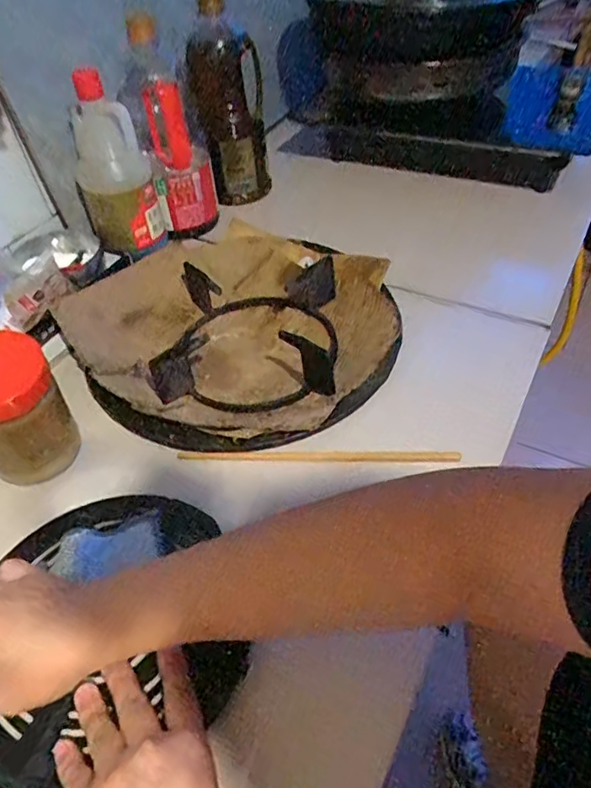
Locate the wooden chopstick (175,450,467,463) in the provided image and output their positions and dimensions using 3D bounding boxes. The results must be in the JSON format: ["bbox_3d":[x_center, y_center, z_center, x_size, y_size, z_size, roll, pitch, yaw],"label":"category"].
[{"bbox_3d":[0.019,0.055,0.481,0.239,0.012,0.011,-1,45,5],"label":"wooden chopstick"}]

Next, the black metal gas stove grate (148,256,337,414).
[{"bbox_3d":[-0.047,-0.069,0.600,0.180,0.061,0.191,0,45,6],"label":"black metal gas stove grate"}]

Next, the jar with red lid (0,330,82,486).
[{"bbox_3d":[-0.233,0.014,0.461,0.075,0.114,0.081,-3,45,3],"label":"jar with red lid"}]

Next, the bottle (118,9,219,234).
[{"bbox_3d":[-0.151,-0.310,0.677,0.095,0.233,0.071,-24,48,-17],"label":"bottle"}]

